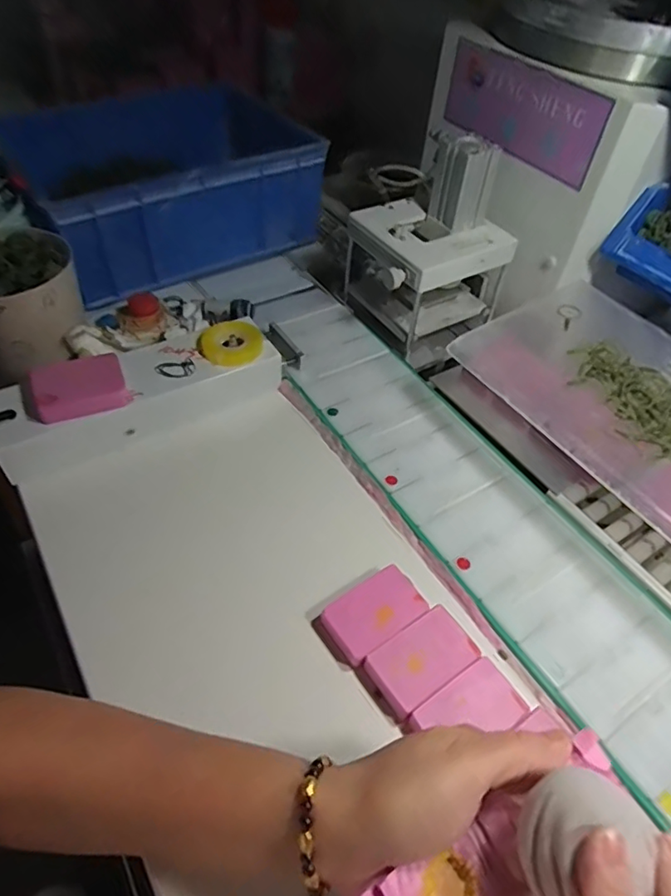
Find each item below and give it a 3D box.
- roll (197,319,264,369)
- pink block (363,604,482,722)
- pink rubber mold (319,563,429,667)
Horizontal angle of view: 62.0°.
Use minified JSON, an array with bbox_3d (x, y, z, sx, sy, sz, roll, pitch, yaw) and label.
[{"bbox_3d":[-0.101,-0.102,0.533,0.056,0.013,0.063,-17,53,-18],"label":"roll"},{"bbox_3d":[0.059,0.145,0.381,0.070,0.015,0.044,-27,57,-25],"label":"pink block"},{"bbox_3d":[0.028,0.118,0.400,0.068,0.019,0.045,-27,57,-25],"label":"pink rubber mold"}]

